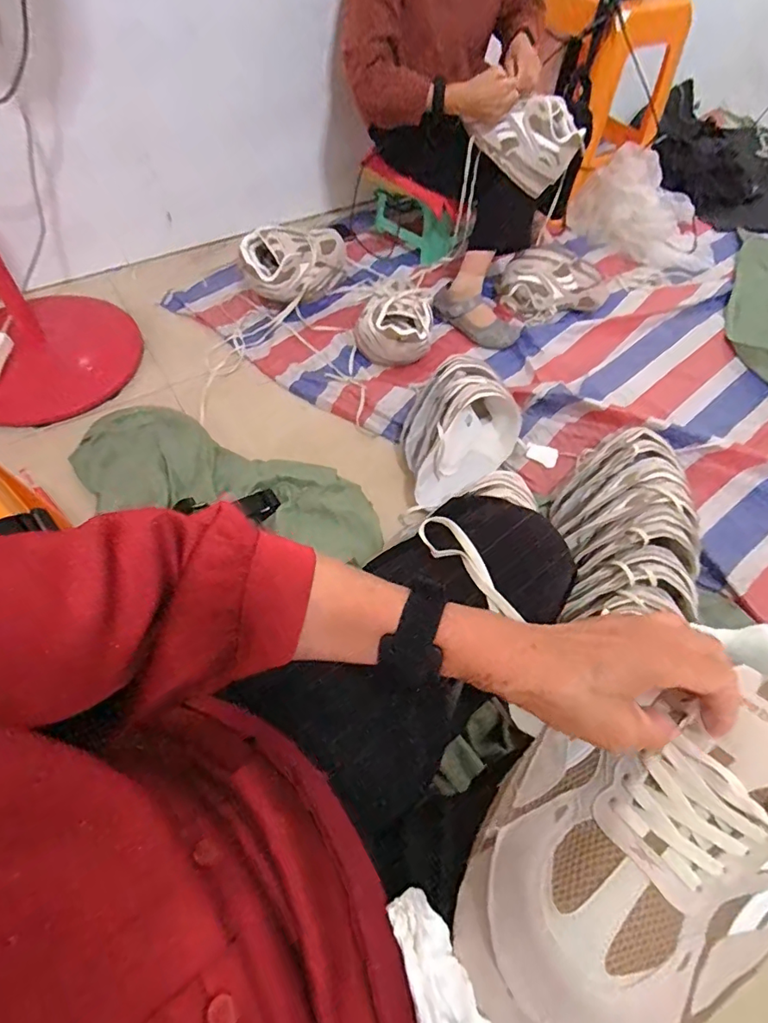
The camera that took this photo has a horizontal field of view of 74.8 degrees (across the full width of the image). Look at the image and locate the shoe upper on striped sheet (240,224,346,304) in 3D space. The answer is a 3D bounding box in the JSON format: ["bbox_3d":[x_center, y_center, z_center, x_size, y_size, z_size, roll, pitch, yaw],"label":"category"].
[{"bbox_3d":[-0.206,-0.626,1.275,0.110,0.190,0.277,37,63,18],"label":"shoe upper on striped sheet"}]

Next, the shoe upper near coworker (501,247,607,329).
[{"bbox_3d":[0.435,-0.551,1.253,0.283,0.147,0.095,5,58,0],"label":"shoe upper near coworker"}]

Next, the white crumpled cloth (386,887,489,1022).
[{"bbox_3d":[0.034,0.267,0.276,0.038,0.030,0.099,-16,44,-12],"label":"white crumpled cloth"}]

